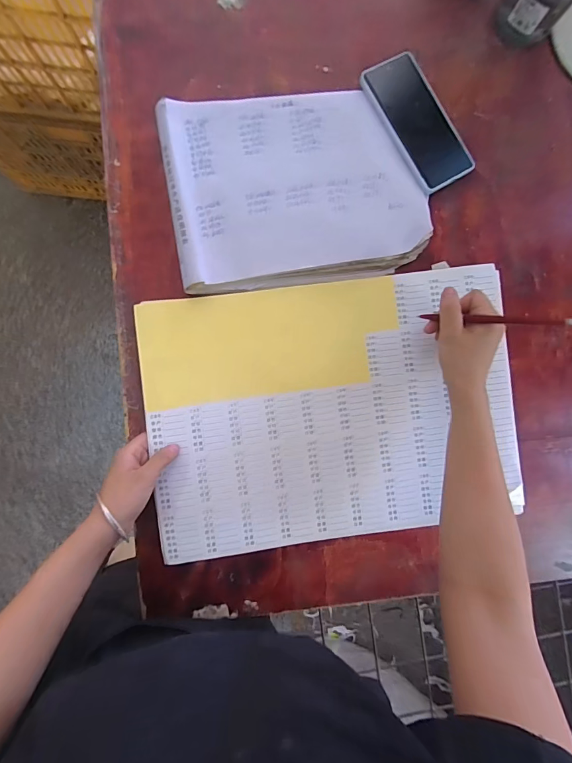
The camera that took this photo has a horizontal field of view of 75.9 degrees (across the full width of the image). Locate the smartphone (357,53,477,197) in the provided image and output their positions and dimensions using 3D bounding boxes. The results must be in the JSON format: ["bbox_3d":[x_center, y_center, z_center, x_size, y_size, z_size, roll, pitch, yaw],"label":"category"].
[{"bbox_3d":[0.164,-0.319,0.453,0.074,0.017,0.163,-30,95,0],"label":"smartphone"}]

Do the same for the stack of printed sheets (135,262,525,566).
[{"bbox_3d":[0.060,0.033,0.446,0.438,0.017,0.308,-9,90,-3],"label":"stack of printed sheets"}]

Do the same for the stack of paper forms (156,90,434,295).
[{"bbox_3d":[0.014,-0.233,0.442,0.295,0.032,0.220,-7,90,-3],"label":"stack of paper forms"}]

